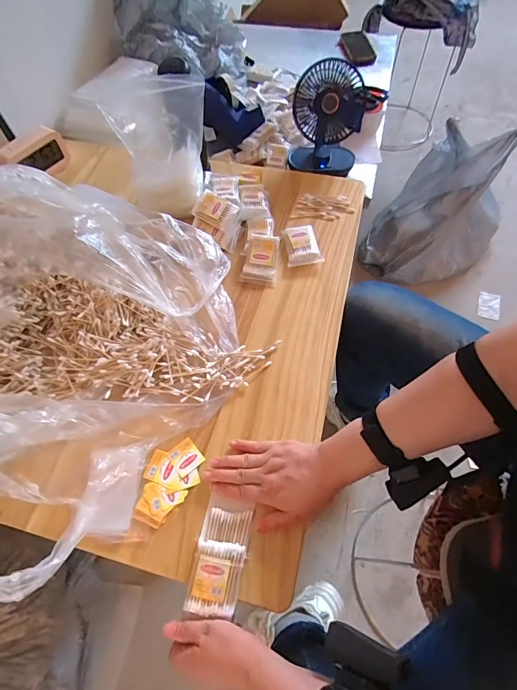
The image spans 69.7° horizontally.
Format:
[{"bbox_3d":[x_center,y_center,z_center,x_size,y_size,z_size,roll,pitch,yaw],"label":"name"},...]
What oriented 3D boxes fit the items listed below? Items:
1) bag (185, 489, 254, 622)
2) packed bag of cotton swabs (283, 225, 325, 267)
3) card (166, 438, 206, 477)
[{"bbox_3d":[-0.046,0.253,0.450,0.059,0.019,0.121,8,58,8],"label":"bag"},{"bbox_3d":[0.079,-0.185,0.687,0.062,0.017,0.089,-11,61,-3],"label":"packed bag of cotton swabs"},{"bbox_3d":[-0.101,0.155,0.515,0.038,0.004,0.042,-36,67,-22],"label":"card"}]

